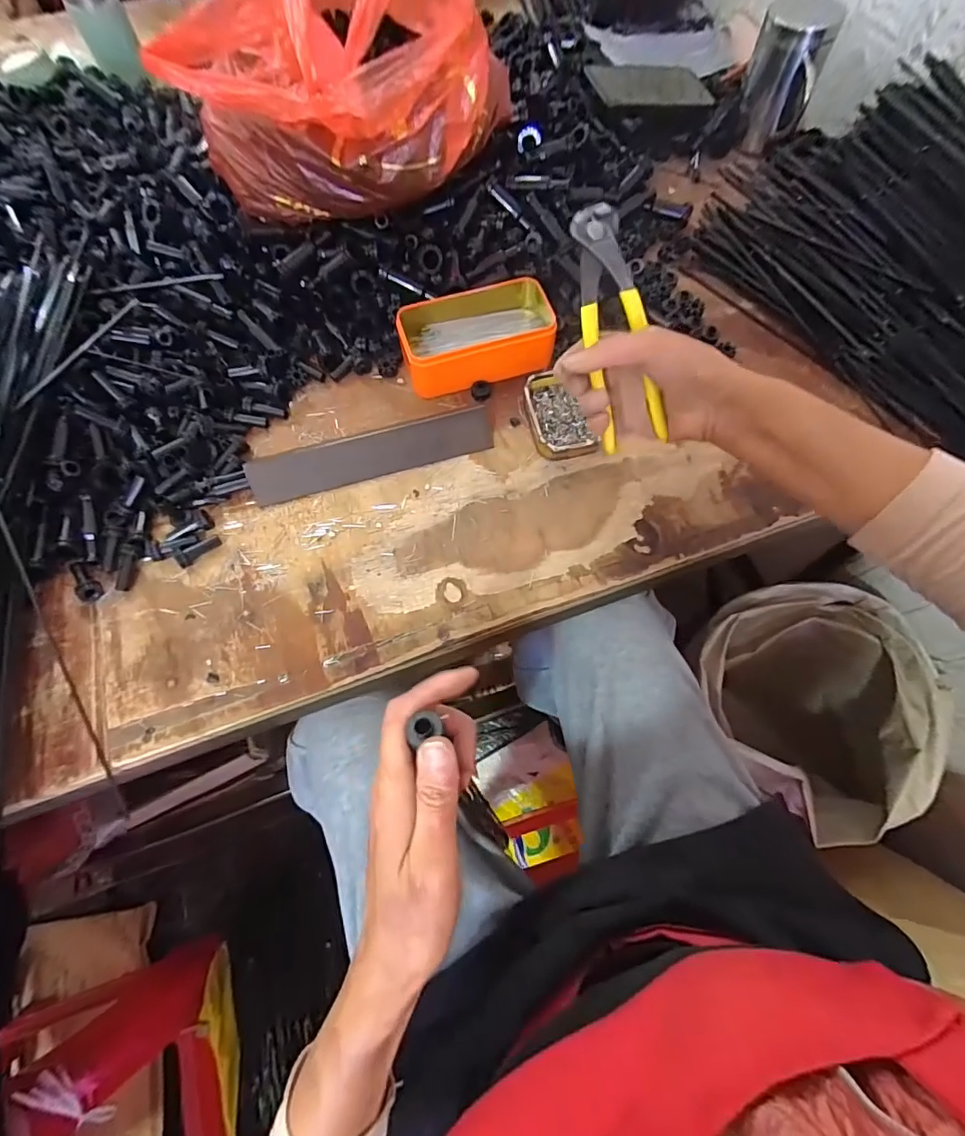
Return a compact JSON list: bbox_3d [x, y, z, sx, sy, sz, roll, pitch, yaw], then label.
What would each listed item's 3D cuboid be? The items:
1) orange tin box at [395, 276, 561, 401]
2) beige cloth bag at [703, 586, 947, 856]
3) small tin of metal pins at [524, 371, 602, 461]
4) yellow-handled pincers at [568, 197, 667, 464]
[{"bbox_3d":[-0.006,-0.226,0.501,0.146,0.039,0.087,-13,67,-5],"label":"orange tin box"},{"bbox_3d":[0.497,0.257,0.904,0.328,0.471,0.333,-19,68,-8],"label":"beige cloth bag"},{"bbox_3d":[0.070,-0.144,0.480,0.052,0.018,0.095,-13,68,-6],"label":"small tin of metal pins"},{"bbox_3d":[0.097,-0.174,0.378,0.044,0.022,0.167,-11,101,25],"label":"yellow-handled pincers"}]

